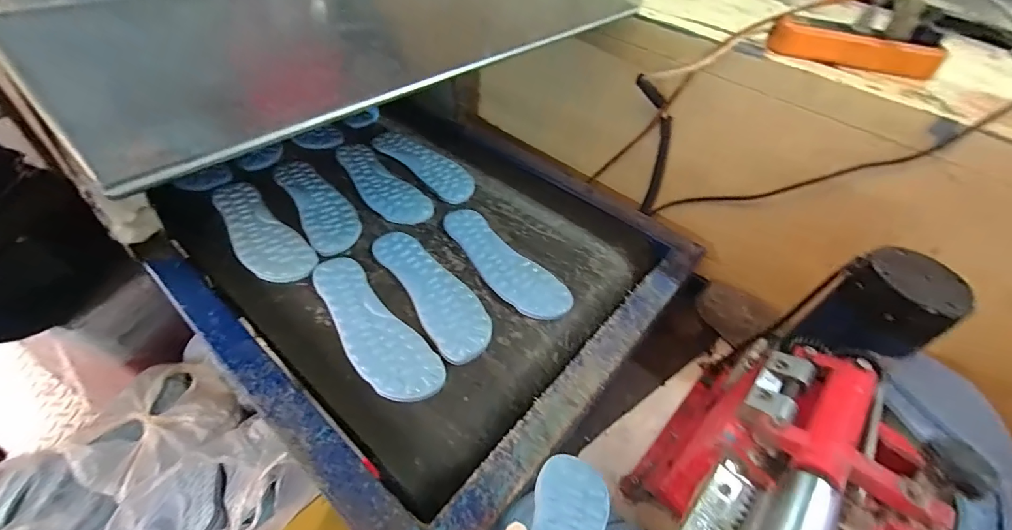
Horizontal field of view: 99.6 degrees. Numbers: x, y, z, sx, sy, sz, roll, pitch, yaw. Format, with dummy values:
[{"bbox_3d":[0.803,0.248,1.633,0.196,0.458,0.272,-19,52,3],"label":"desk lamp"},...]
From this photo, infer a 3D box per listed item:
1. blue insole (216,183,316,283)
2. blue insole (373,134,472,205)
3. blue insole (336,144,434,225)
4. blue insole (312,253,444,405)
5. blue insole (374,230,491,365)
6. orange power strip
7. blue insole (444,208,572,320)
[{"bbox_3d":[-0.360,-0.053,0.617,0.240,0.005,0.079,38,54,26],"label":"blue insole"},{"bbox_3d":[-0.147,-0.183,0.758,0.230,0.013,0.081,34,52,22],"label":"blue insole"},{"bbox_3d":[-0.218,-0.144,0.715,0.080,0.009,0.244,-30,57,-30],"label":"blue insole"},{"bbox_3d":[-0.169,0.071,0.521,0.076,0.010,0.242,-31,58,-30],"label":"blue insole"},{"bbox_3d":[-0.099,0.027,0.571,0.077,0.007,0.236,-24,54,-26],"label":"blue insole"},{"bbox_3d":[0.423,-0.266,0.521,0.186,0.035,0.043,14,48,6],"label":"orange power strip"},{"bbox_3d":[-0.009,-0.007,0.615,0.074,0.012,0.239,-30,57,-30],"label":"blue insole"}]

